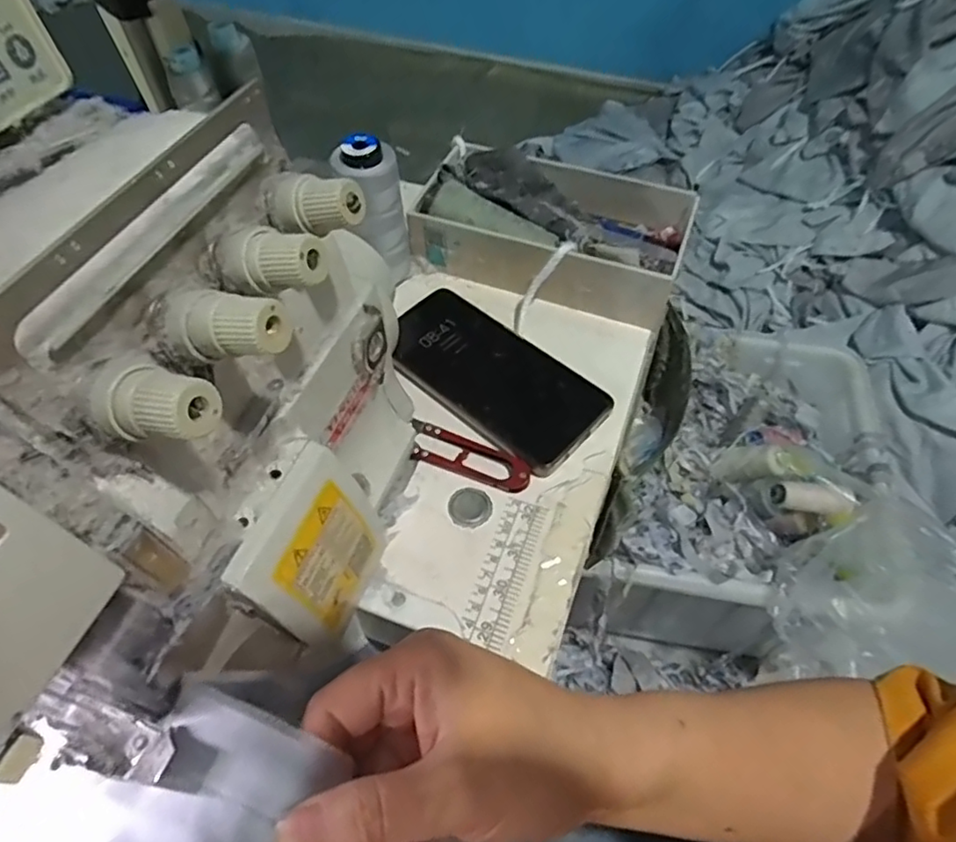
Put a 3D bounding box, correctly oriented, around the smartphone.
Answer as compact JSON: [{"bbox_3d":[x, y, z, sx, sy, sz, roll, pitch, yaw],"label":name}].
[{"bbox_3d":[0.008,-0.035,0.422,0.164,0.009,0.080,38,63,22],"label":"smartphone"}]

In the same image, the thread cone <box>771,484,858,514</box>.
[{"bbox_3d":[0.468,0.112,0.849,0.112,0.035,0.034,8,56,4],"label":"thread cone"}]

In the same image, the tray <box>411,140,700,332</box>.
[{"bbox_3d":[0.060,-0.154,0.488,0.205,0.051,0.144,19,58,12],"label":"tray"}]

